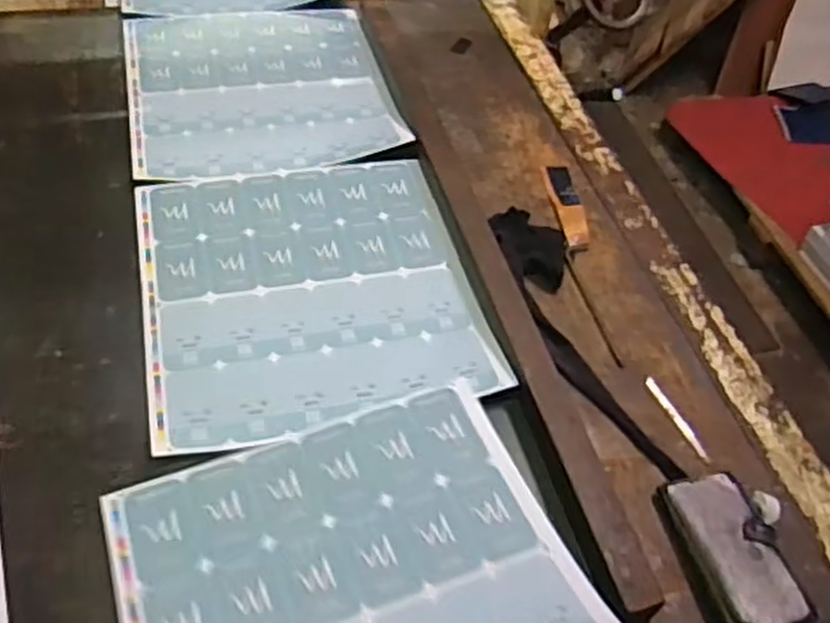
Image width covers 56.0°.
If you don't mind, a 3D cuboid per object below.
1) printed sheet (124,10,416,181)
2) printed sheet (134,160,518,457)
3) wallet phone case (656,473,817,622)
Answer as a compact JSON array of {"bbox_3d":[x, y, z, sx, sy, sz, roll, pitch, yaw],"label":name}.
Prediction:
[{"bbox_3d":[-0.224,-0.325,1.114,0.352,0.014,0.388,-10,52,-14],"label":"printed sheet"},{"bbox_3d":[-0.119,-0.035,0.873,0.350,0.011,0.379,-9,52,-13],"label":"printed sheet"},{"bbox_3d":[0.288,0.219,0.710,0.079,0.034,0.151,-7,52,-11],"label":"wallet phone case"}]

